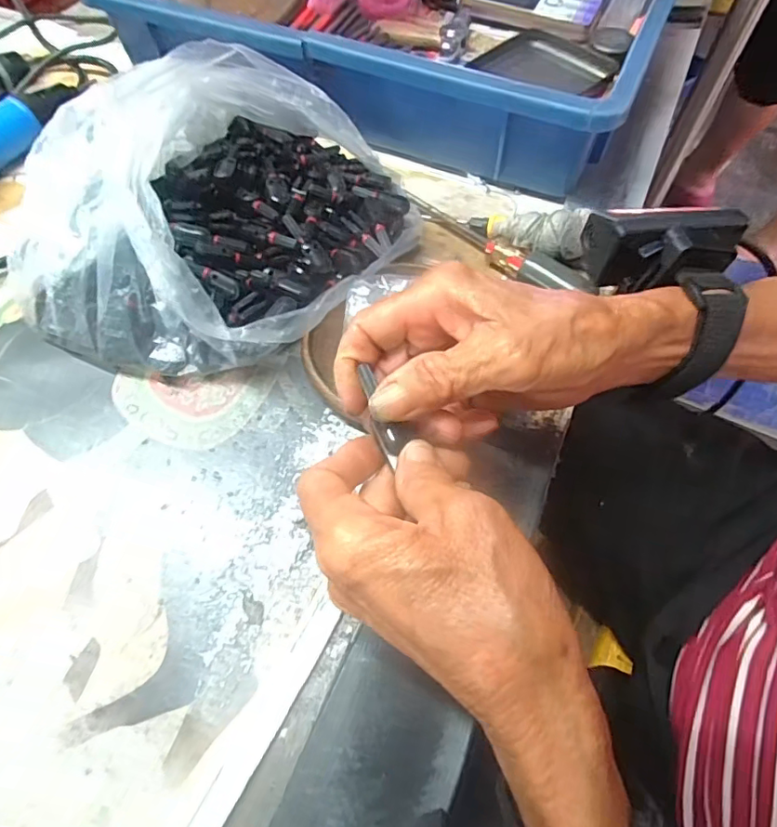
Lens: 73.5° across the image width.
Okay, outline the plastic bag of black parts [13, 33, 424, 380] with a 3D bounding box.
[{"bbox_3d":[-0.098,-0.129,0.316,0.221,0.089,0.199,3,61,3],"label":"plastic bag of black parts"}]

